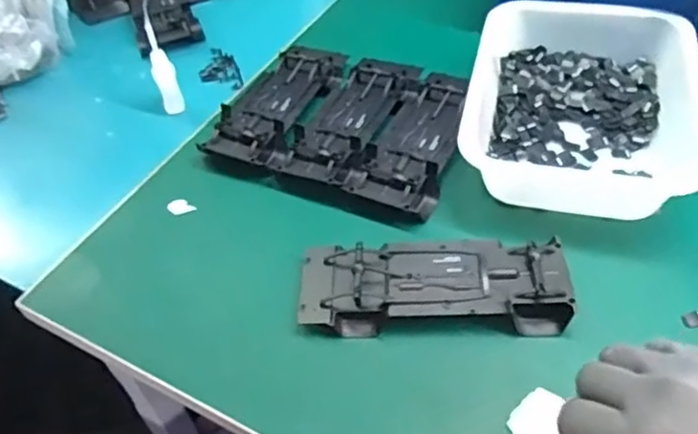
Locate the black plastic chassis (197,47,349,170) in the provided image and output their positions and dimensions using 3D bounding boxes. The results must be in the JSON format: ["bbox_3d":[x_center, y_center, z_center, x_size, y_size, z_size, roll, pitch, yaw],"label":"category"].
[{"bbox_3d":[-0.066,-0.111,0.643,0.072,0.031,0.185,18,51,20],"label":"black plastic chassis"}]

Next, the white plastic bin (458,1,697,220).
[{"bbox_3d":[0.207,-0.105,0.576,0.191,0.060,0.232,9,49,13],"label":"white plastic bin"}]

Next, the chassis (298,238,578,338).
[{"bbox_3d":[0.063,0.051,0.479,0.195,0.032,0.075,0,47,5],"label":"chassis"}]

